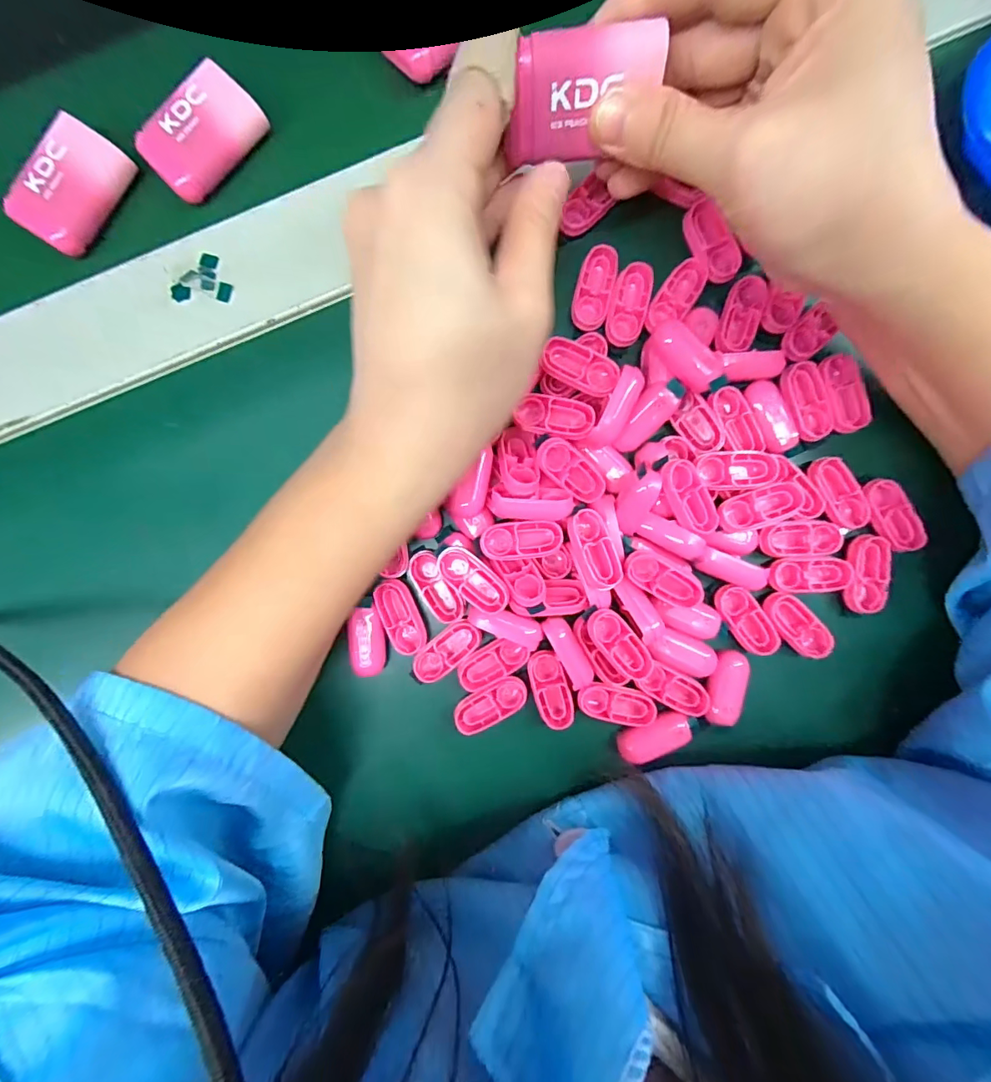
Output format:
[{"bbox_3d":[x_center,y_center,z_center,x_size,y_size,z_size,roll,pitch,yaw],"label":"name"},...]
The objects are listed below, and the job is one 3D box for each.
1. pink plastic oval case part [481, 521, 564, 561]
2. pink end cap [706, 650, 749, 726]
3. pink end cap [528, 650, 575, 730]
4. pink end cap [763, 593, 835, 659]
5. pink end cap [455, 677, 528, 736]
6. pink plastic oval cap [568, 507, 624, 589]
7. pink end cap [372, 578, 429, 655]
[{"bbox_3d":[0.011,0.000,0.201,0.033,0.009,0.015,-6,90,-1],"label":"pink plastic oval case part"},{"bbox_3d":[0.103,0.065,0.217,0.014,0.013,0.032,14,90,-1],"label":"pink end cap"},{"bbox_3d":[0.025,0.067,0.216,0.015,0.011,0.035,-16,90,-1],"label":"pink end cap"},{"bbox_3d":[0.134,0.038,0.216,0.035,0.013,0.016,45,89,-1],"label":"pink end cap"},{"bbox_3d":[-0.002,0.073,0.214,0.033,0.007,0.016,-29,91,-1],"label":"pink end cap"},{"bbox_3d":[0.041,0.003,0.200,0.015,0.009,0.033,-22,91,-1],"label":"pink plastic oval cap"},{"bbox_3d":[-0.042,0.034,0.212,0.016,0.008,0.033,-25,91,-1],"label":"pink end cap"}]

